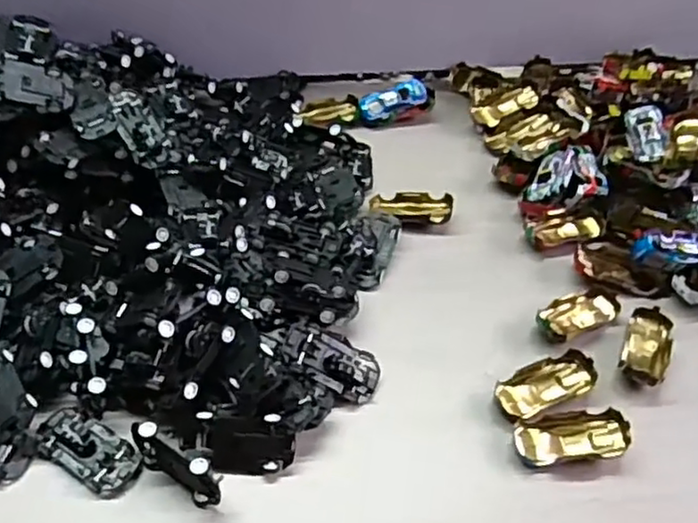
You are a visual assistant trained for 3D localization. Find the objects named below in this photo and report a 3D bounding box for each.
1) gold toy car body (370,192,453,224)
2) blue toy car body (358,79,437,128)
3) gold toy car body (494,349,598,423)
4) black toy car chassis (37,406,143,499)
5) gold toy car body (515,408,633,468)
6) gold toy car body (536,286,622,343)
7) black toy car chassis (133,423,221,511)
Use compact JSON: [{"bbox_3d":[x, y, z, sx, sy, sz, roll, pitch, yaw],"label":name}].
[{"bbox_3d":[0.048,-0.042,0.541,0.062,0.020,0.027,7,46,5],"label":"gold toy car body"},{"bbox_3d":[0.043,-0.141,0.622,0.066,0.027,0.024,-18,49,-18],"label":"blue toy car body"},{"bbox_3d":[0.121,0.078,0.429,0.064,0.019,0.029,-18,49,-18],"label":"gold toy car body"},{"bbox_3d":[-0.149,0.107,0.394,0.065,0.007,0.031,24,50,20],"label":"black toy car chassis"},{"bbox_3d":[0.129,0.103,0.402,0.062,0.019,0.030,-4,46,-6],"label":"gold toy car body"},{"bbox_3d":[0.155,0.036,0.469,0.060,0.017,0.028,-20,50,-20],"label":"gold toy car body"},{"bbox_3d":[-0.094,0.111,0.377,0.060,0.032,0.013,28,51,23],"label":"black toy car chassis"}]

